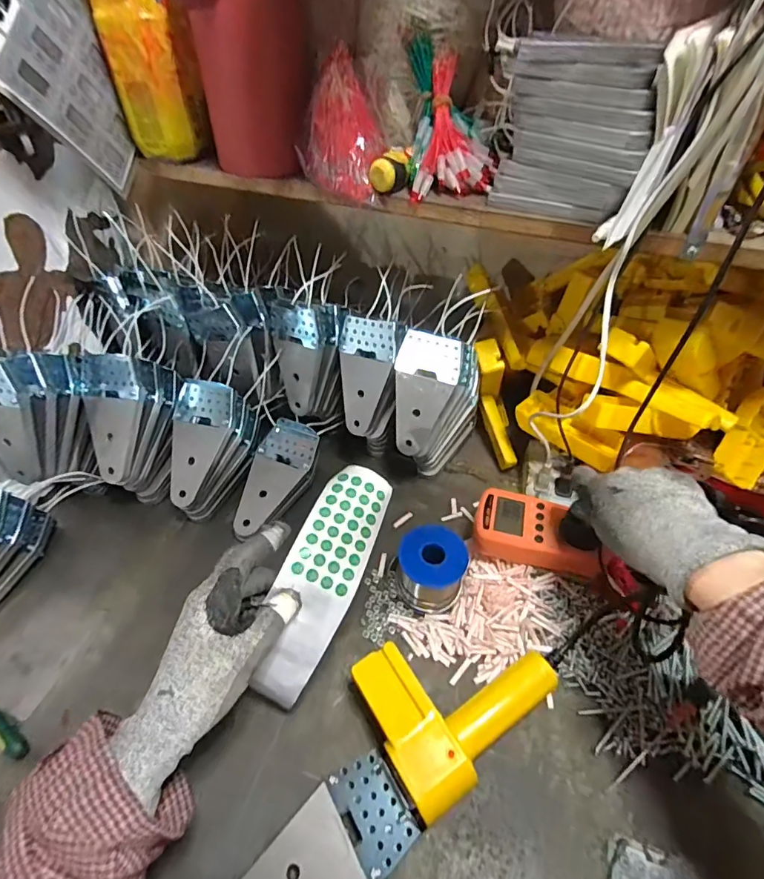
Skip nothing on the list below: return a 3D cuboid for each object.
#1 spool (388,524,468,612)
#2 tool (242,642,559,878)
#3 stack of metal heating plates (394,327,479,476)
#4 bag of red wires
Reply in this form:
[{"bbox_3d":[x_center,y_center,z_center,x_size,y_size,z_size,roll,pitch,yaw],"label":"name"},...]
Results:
[{"bbox_3d":[0.045,0.126,0.456,0.073,0.060,0.058,11,47,9],"label":"spool"},{"bbox_3d":[0.003,0.243,0.356,0.269,0.053,0.110,-30,54,-26],"label":"tool"},{"bbox_3d":[0.064,-0.040,0.539,0.095,0.172,0.116,12,47,10],"label":"stack of metal heating plates"},{"bbox_3d":[-0.036,-0.274,0.411,0.078,0.093,0.057,-2,46,-3],"label":"bag of red wires"}]

